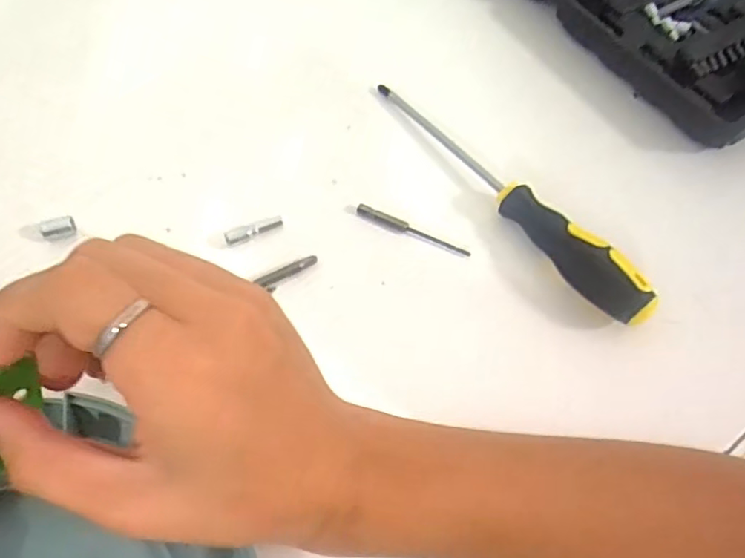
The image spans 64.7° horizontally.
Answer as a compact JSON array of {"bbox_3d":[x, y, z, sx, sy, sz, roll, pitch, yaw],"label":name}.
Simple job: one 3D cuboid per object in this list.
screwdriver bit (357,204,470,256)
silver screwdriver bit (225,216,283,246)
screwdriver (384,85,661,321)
[{"bbox_3d":[0.025,-0.030,0.355,0.072,0.004,0.008,21,61,9],"label":"screwdriver bit"},{"bbox_3d":[-0.070,-0.029,0.350,0.035,0.007,0.008,-21,64,-14],"label":"silver screwdriver bit"},{"bbox_3d":[0.081,-0.057,0.357,0.024,0.026,0.218,-30,66,-18],"label":"screwdriver"}]

